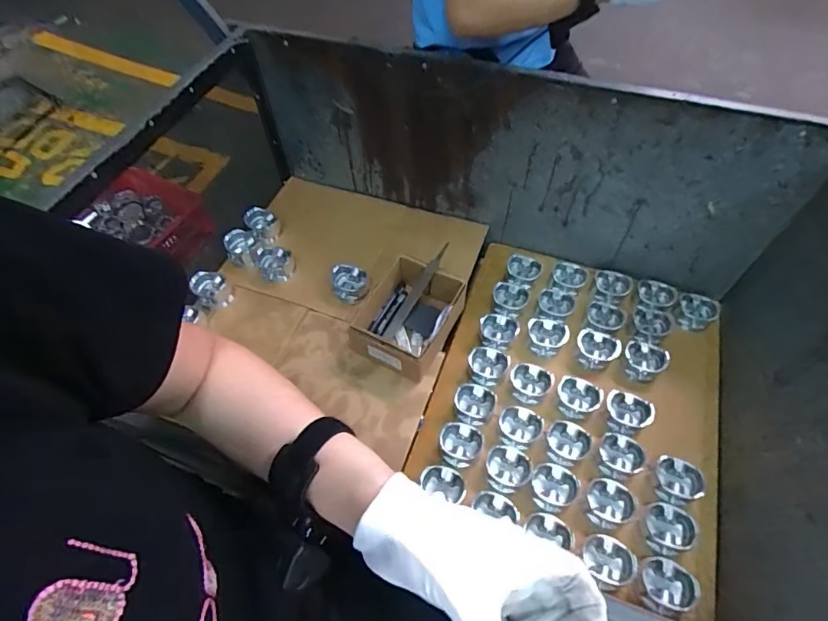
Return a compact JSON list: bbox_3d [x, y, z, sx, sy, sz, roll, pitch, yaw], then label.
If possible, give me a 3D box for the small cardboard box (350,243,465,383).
[{"bbox_3d":[-0.010,0.014,0.906,0.165,0.114,0.211,21,58,18],"label":"small cardboard box"}]

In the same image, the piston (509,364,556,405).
[{"bbox_3d":[0.227,0.133,0.881,0.079,0.045,0.075,-6,54,0],"label":"piston"}]

